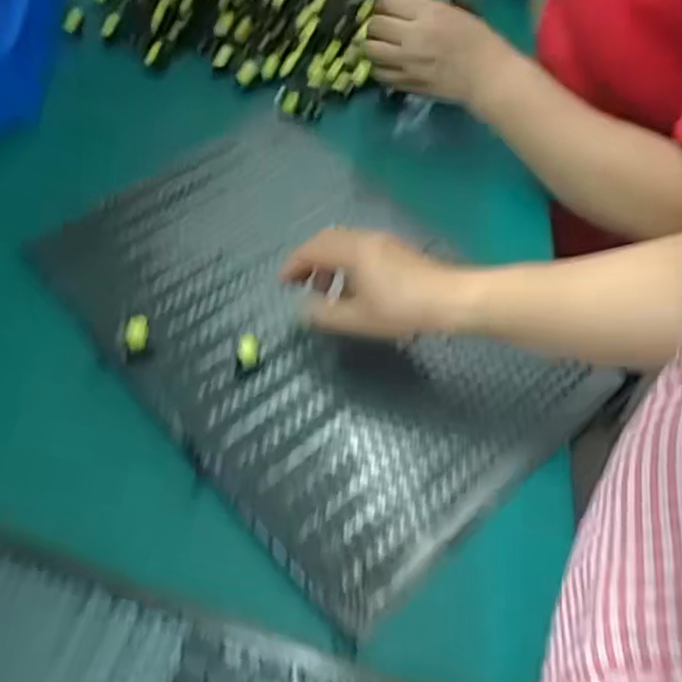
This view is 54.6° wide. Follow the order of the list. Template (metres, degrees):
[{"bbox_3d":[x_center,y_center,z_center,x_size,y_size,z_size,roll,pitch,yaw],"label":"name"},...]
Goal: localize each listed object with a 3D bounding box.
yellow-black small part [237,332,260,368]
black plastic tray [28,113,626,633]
[{"bbox_3d":[-0.068,0.008,0.490,0.016,0.018,0.023,-3,57,-5],"label":"yellow-black small part"},{"bbox_3d":[-0.029,-0.025,0.526,0.270,0.023,0.409,-36,65,-22],"label":"black plastic tray"}]

